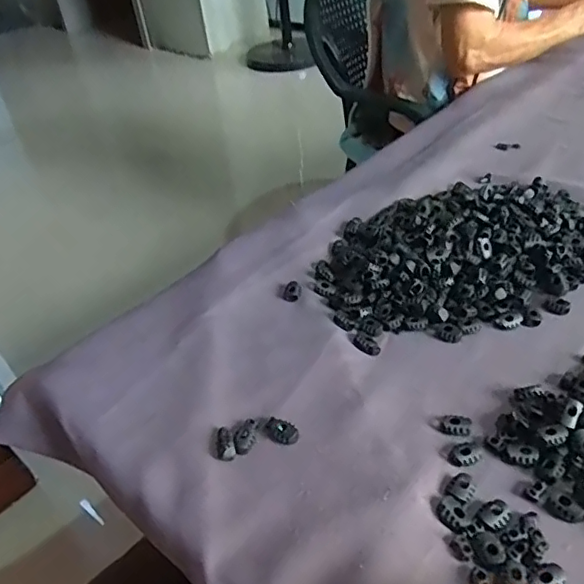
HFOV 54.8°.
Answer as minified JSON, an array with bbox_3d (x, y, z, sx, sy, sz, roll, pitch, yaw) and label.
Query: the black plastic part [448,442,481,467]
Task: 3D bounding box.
[{"bbox_3d":[0.125,0.118,0.407,0.025,0.004,0.017,-20,40,-15],"label":"black plastic part"}]

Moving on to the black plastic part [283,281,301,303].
[{"bbox_3d":[0.000,-0.002,0.566,0.017,0.006,0.029,0,39,10],"label":"black plastic part"}]

